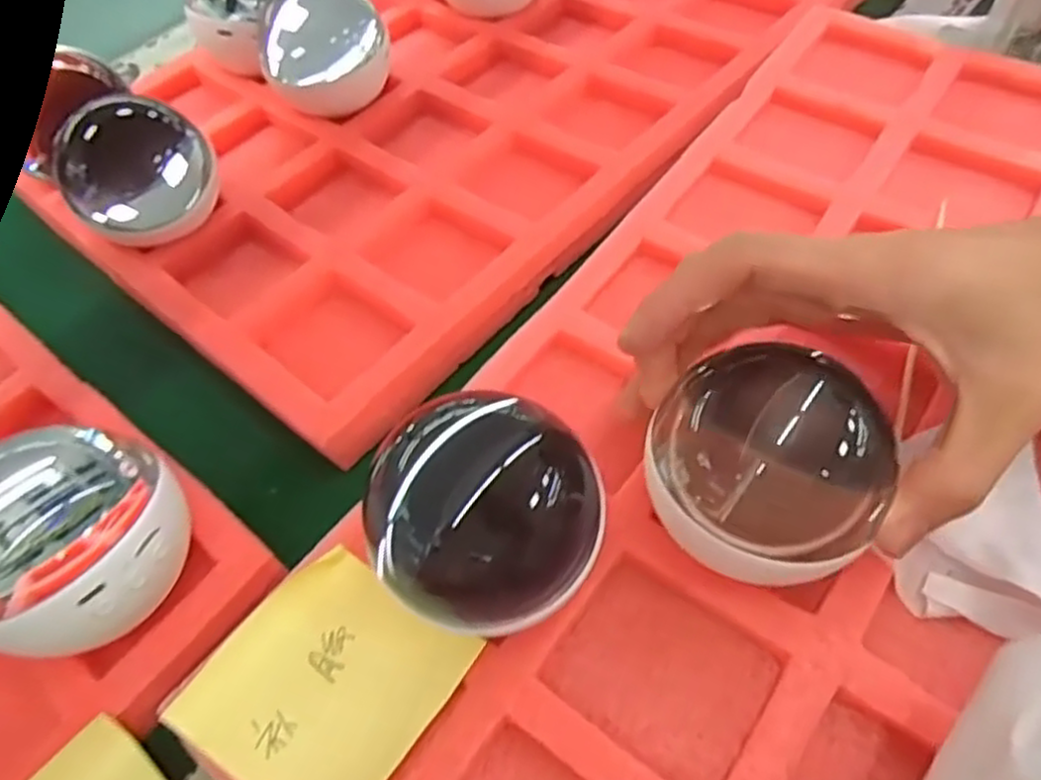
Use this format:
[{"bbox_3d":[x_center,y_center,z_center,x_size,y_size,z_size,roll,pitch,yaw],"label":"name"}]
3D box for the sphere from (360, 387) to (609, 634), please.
[{"bbox_3d":[-0.005,0.045,0.235,0.076,0.060,0.058,-40,60,-21],"label":"sphere"}]

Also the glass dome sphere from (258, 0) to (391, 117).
[{"bbox_3d":[-0.116,-0.204,0.433,0.077,0.074,0.075,-18,55,-7],"label":"glass dome sphere"}]

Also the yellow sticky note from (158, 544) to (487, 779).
[{"bbox_3d":[-0.064,0.095,0.238,0.071,0.004,0.073,29,59,15],"label":"yellow sticky note"}]

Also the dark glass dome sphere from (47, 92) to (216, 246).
[{"bbox_3d":[-0.203,-0.116,0.384,0.070,0.057,0.066,-3,54,4],"label":"dark glass dome sphere"}]

